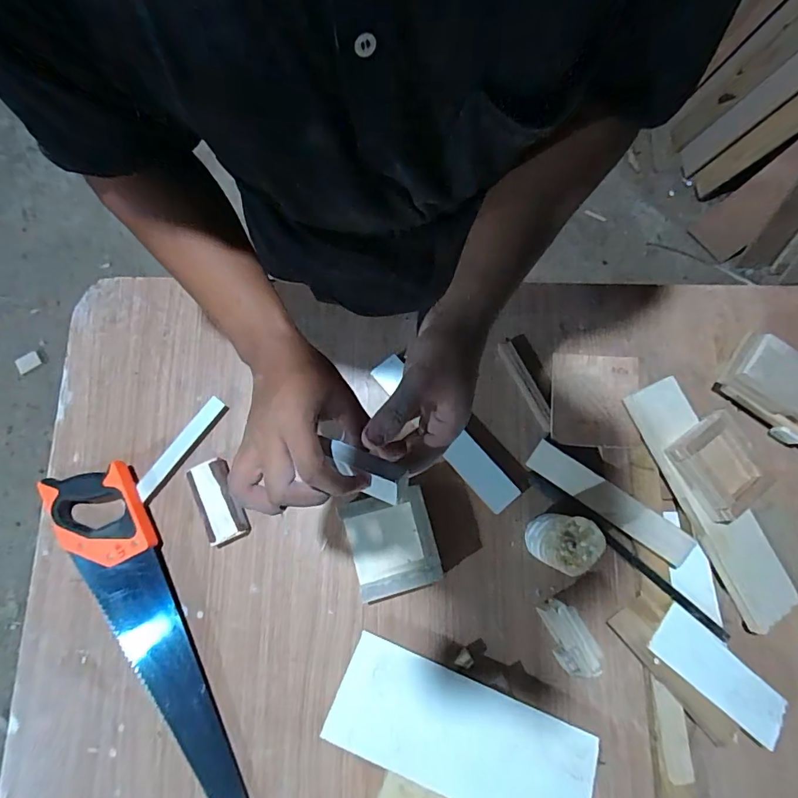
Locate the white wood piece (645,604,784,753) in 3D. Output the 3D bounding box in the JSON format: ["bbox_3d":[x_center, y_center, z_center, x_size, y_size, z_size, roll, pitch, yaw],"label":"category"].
[{"bbox_3d":[0.386,0.331,0.568,0.168,0.011,0.070,38,70,9],"label":"white wood piece"}]

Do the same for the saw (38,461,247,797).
[{"bbox_3d":[-0.303,0.322,0.586,0.118,0.038,0.530,-28,80,-5],"label":"saw"}]

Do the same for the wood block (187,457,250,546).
[{"bbox_3d":[-0.241,0.137,0.625,0.054,0.025,0.108,-24,80,-4],"label":"wood block"}]

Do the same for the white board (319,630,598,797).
[{"bbox_3d":[0.075,0.398,0.549,0.308,0.010,0.118,22,65,5],"label":"white board"}]

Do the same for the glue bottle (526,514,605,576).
[{"bbox_3d":[0.196,0.174,0.573,0.060,0.104,0.062,21,80,4],"label":"glue bottle"}]

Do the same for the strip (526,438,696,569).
[{"bbox_3d":[0.275,0.134,0.613,0.224,0.015,0.043,36,81,7],"label":"strip"}]

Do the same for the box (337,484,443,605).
[{"bbox_3d":[-0.011,0.183,0.605,0.109,0.044,0.125,-14,79,-3],"label":"box"}]

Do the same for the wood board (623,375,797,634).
[{"bbox_3d":[0.405,0.129,0.605,0.082,0.022,0.322,-23,80,-7],"label":"wood board"}]

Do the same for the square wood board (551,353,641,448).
[{"bbox_3d":[0.269,0.000,0.646,0.114,0.009,0.128,3,77,7],"label":"square wood board"}]

